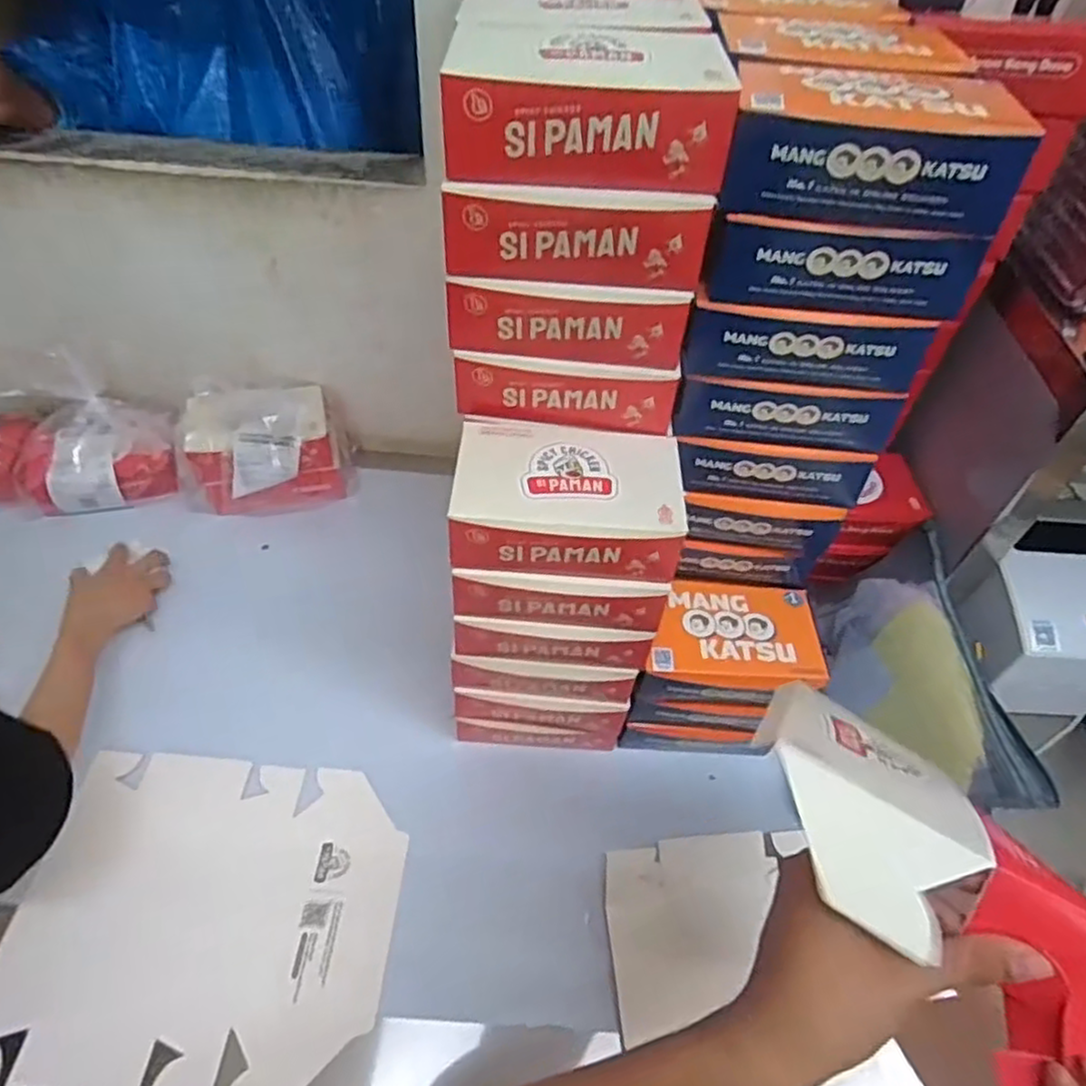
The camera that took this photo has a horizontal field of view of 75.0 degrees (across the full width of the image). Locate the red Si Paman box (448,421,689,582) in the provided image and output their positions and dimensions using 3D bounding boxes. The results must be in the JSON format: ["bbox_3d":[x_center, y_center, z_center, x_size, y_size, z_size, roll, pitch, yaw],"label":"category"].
[{"bbox_3d":[0.019,-0.031,0.569,0.177,0.058,0.105,4,50,-2],"label":"red Si Paman box"}]

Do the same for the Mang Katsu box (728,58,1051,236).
[{"bbox_3d":[0.210,-0.268,0.467,0.168,0.066,0.118,10,50,3],"label":"Mang Katsu box"}]

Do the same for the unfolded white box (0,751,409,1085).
[{"bbox_3d":[-0.319,0.353,0.681,0.342,0.013,0.280,6,50,0],"label":"unfolded white box"}]

